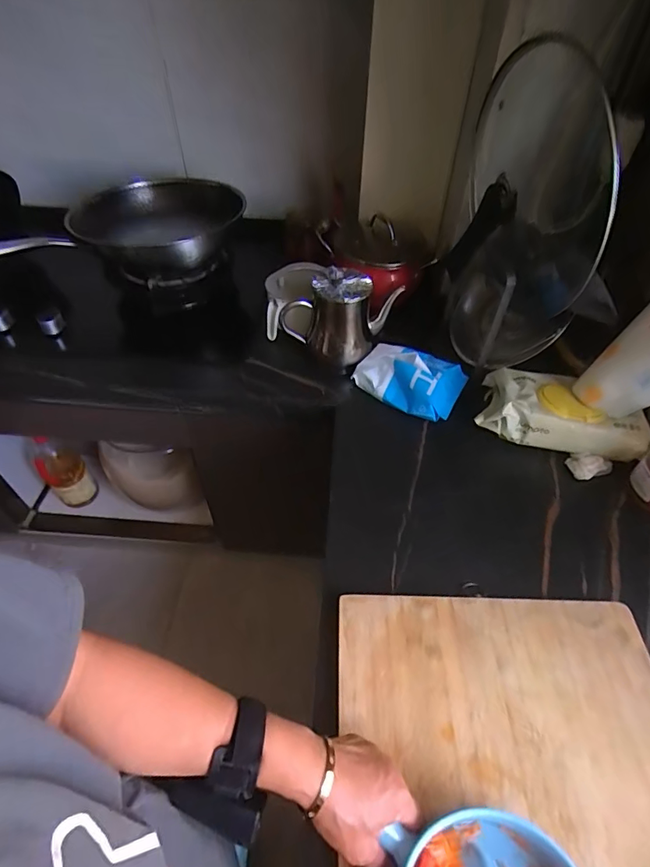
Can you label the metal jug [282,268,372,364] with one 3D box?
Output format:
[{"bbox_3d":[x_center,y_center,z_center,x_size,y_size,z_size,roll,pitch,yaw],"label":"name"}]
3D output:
[{"bbox_3d":[0.010,-0.202,0.766,0.129,0.134,0.095,20,51,16],"label":"metal jug"}]

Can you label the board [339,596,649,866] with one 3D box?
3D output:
[{"bbox_3d":[0.183,0.385,0.376,0.333,0.024,0.489,1,49,-1],"label":"board"}]

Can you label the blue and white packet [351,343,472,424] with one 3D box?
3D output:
[{"bbox_3d":[0.138,-0.095,0.752,0.172,0.085,0.107,21,52,16],"label":"blue and white packet"}]

